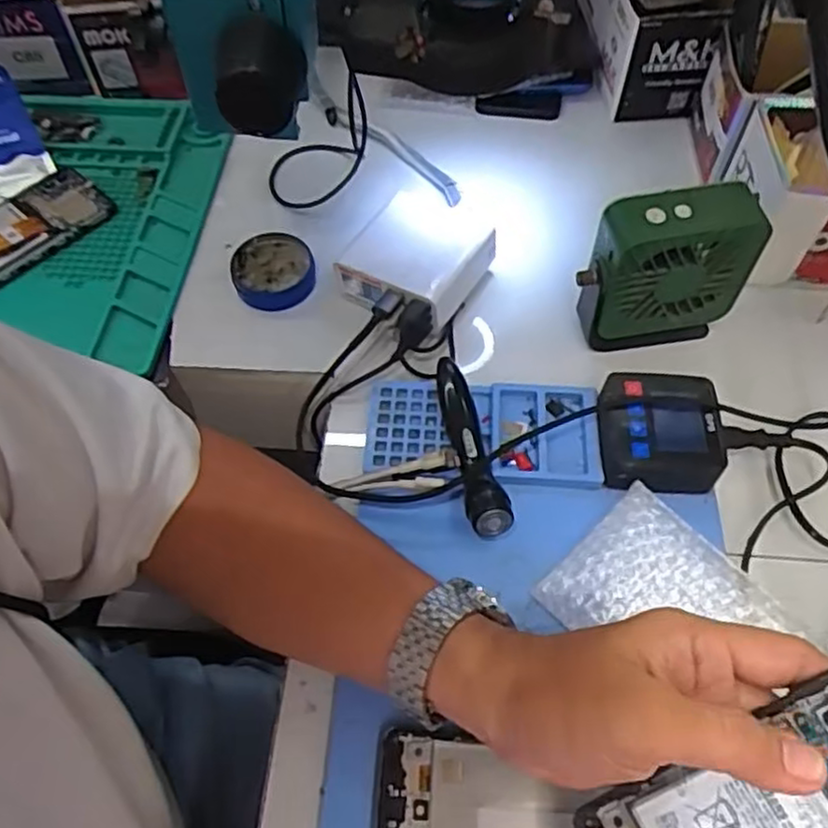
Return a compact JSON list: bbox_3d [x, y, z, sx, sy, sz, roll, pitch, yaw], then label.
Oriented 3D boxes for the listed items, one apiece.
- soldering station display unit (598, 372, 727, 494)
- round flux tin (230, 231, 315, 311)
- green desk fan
[{"bbox_3d":[0.152,0.010,0.444,0.072,0.033,0.073,3,58,3],"label":"soldering station display unit"},{"bbox_3d":[-0.108,-0.111,0.546,0.061,0.021,0.063,0,58,1],"label":"round flux tin"},{"bbox_3d":[0.163,-0.096,0.468,0.109,0.109,0.038,-9,59,-5],"label":"green desk fan"}]

